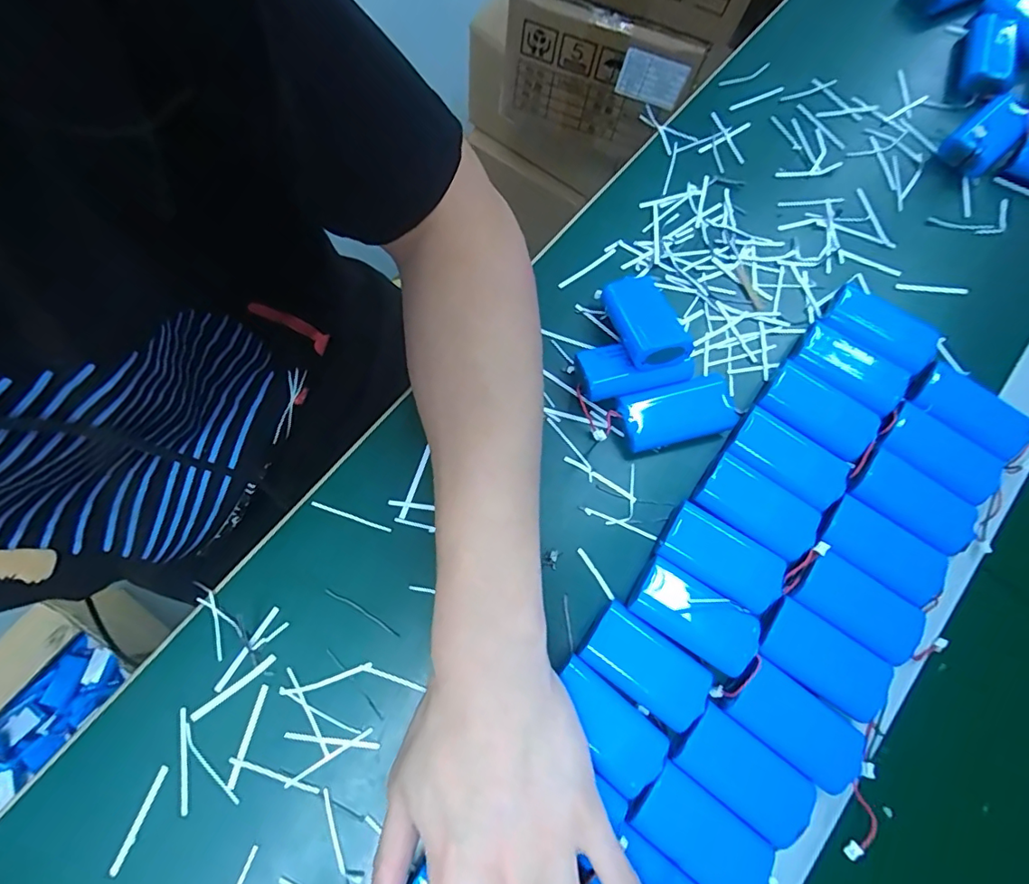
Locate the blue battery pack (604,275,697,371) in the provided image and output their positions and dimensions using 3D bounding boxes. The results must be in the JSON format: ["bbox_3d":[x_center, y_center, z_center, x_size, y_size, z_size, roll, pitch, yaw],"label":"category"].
[{"bbox_3d":[0.081,-0.077,0.335,0.035,0.015,0.069,-17,59,-5],"label":"blue battery pack"}]

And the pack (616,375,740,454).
[{"bbox_3d":[0.102,-0.019,0.333,0.073,0.018,0.035,-15,73,-5],"label":"pack"}]

